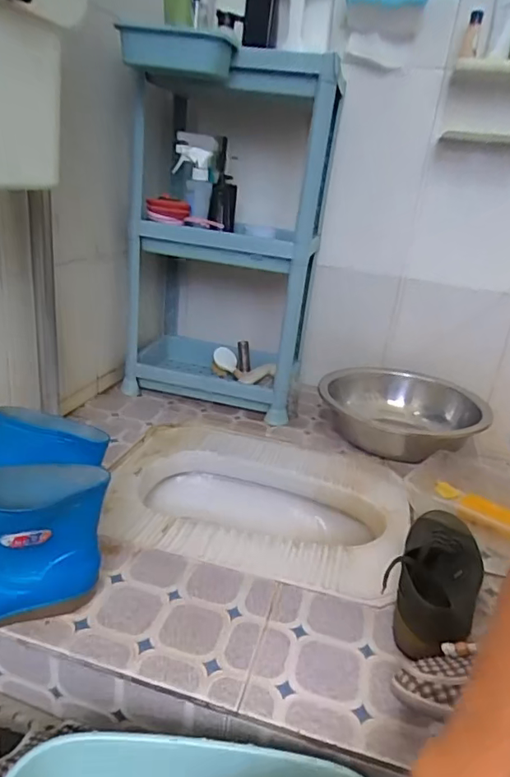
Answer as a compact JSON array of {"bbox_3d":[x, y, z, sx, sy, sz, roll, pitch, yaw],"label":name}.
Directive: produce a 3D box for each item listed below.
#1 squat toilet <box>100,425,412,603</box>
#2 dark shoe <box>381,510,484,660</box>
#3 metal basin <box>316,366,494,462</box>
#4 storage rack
[{"bbox_3d":[-0.008,0.204,0.854,0.472,0.118,0.378,12,23,11],"label":"squat toilet"},{"bbox_3d":[0.227,0.221,0.632,0.100,0.068,0.244,17,26,24],"label":"dark shoe"},{"bbox_3d":[0.289,0.051,1.040,0.308,0.108,0.314,6,23,-3],"label":"metal basin"},{"bbox_3d":[-0.075,-0.330,1.095,0.416,0.679,0.311,9,23,6],"label":"storage rack"}]

